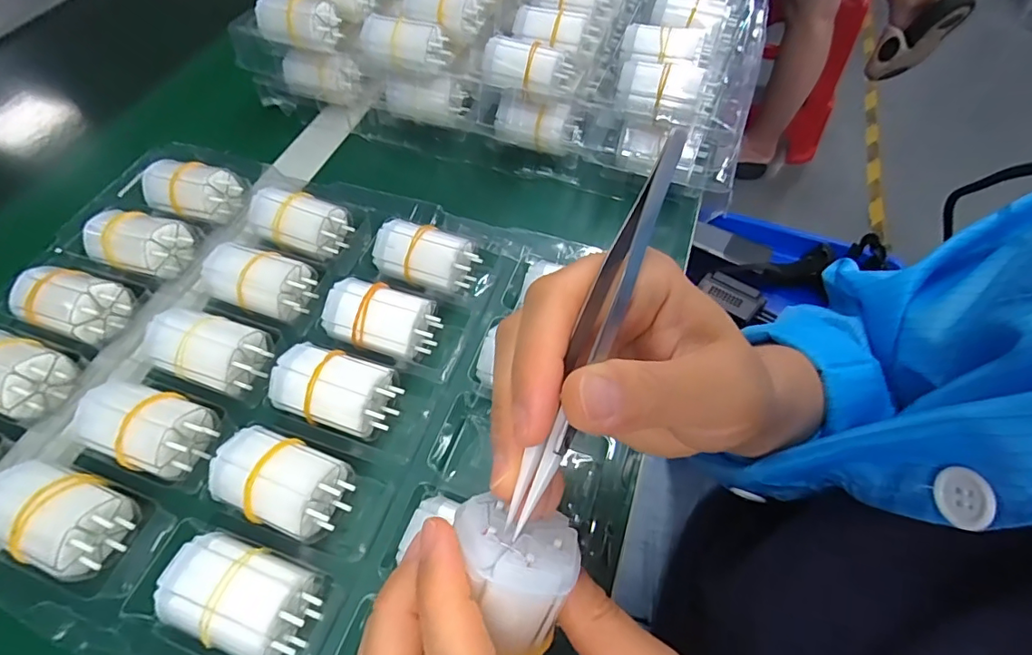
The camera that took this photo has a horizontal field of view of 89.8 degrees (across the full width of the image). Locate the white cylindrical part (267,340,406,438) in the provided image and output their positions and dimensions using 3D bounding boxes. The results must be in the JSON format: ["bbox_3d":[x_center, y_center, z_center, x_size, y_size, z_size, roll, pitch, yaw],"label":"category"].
[{"bbox_3d":[-0.098,0.035,0.284,0.062,0.034,0.039,18,57,10],"label":"white cylindrical part"}]

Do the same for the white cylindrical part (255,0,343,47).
[{"bbox_3d":[-0.176,-0.248,0.414,0.061,0.029,0.030,10,55,5],"label":"white cylindrical part"}]

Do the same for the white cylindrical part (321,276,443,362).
[{"bbox_3d":[-0.078,-0.003,0.309,0.064,0.034,0.039,13,56,7],"label":"white cylindrical part"}]

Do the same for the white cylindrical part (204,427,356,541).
[{"bbox_3d":[-0.114,0.078,0.256,0.064,0.032,0.039,22,57,13],"label":"white cylindrical part"}]

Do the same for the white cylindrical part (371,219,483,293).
[{"bbox_3d":[-0.057,-0.044,0.335,0.063,0.034,0.035,14,56,7],"label":"white cylindrical part"}]

